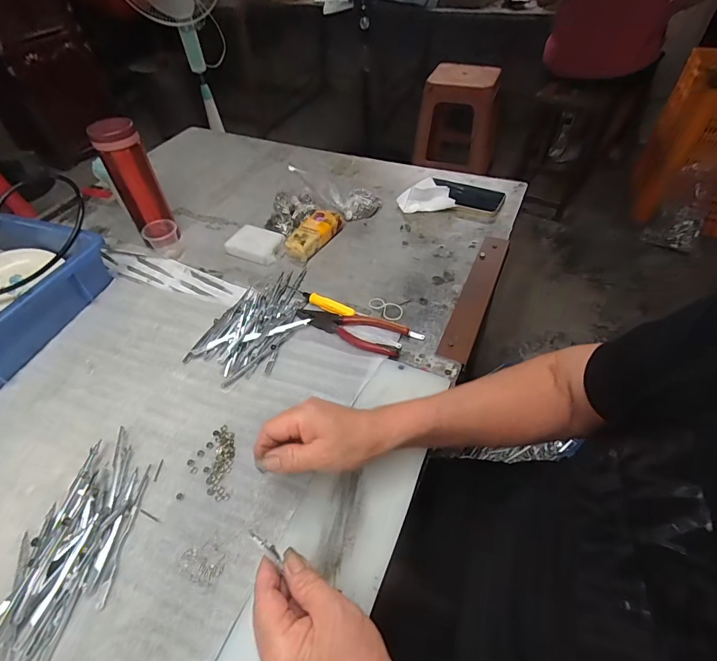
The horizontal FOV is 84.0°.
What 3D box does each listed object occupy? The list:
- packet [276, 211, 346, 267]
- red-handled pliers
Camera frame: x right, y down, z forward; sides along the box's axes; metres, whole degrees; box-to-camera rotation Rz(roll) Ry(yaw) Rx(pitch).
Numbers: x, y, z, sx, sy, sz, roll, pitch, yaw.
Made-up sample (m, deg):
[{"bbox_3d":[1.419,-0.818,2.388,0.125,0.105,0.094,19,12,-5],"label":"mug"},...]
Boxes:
[{"bbox_3d":[-0.072,-0.166,0.658,0.057,0.033,0.129,32,56,27],"label":"packet"},{"bbox_3d":[-0.014,-0.005,0.519,0.150,0.016,0.048,17,51,17],"label":"red-handled pliers"}]

